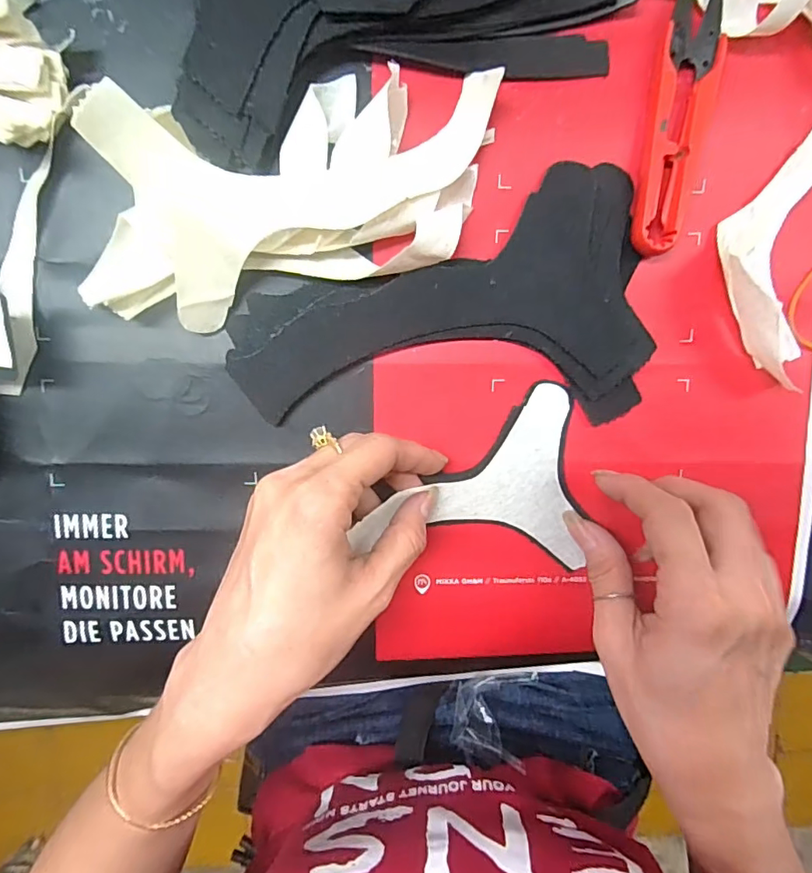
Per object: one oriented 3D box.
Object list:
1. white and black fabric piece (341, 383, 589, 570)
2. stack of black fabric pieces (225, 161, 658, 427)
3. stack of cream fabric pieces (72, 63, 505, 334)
[{"bbox_3d":[0.041,0.015,0.250,0.111,0.022,0.088,11,99,-4],"label":"white and black fabric piece"},{"bbox_3d":[0.018,-0.050,0.247,0.197,0.009,0.111,-14,99,0],"label":"stack of black fabric pieces"},{"bbox_3d":[-0.052,-0.101,0.217,0.198,0.044,0.083,-16,99,0],"label":"stack of cream fabric pieces"}]

